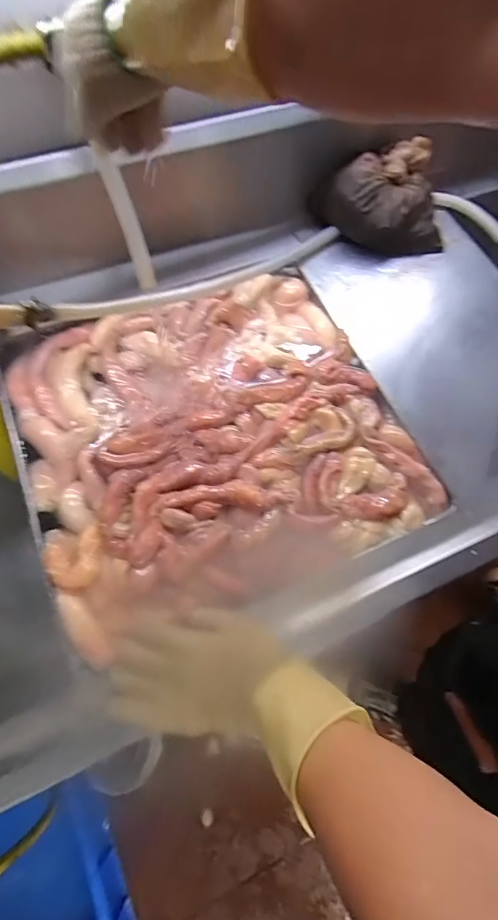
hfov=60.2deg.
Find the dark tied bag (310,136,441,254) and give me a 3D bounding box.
[{"bbox_3d":[0.226,-0.427,0.721,0.199,0.119,0.116,-13,65,-8],"label":"dark tied bag"}]

